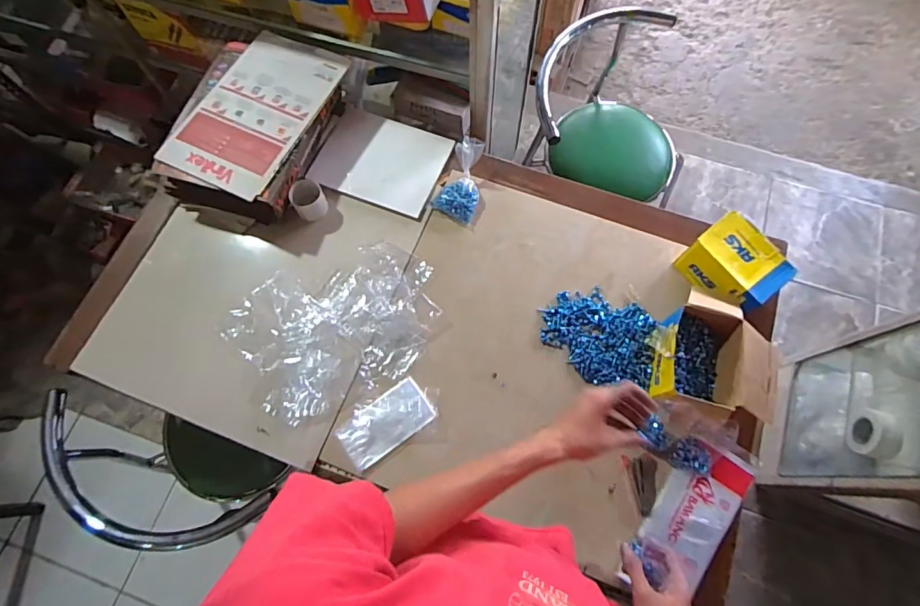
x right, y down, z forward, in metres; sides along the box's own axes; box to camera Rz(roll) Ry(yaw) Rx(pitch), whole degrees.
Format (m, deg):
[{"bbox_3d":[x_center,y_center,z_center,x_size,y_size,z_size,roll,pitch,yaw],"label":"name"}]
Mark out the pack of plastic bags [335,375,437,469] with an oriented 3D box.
[{"bbox_3d":[-0.124,0.199,0.787,0.152,0.020,0.081,-36,74,-10],"label":"pack of plastic bags"}]

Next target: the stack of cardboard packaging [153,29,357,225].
[{"bbox_3d":[-0.389,-0.342,0.930,0.241,0.117,0.357,19,73,7],"label":"stack of cardboard packaging"}]

